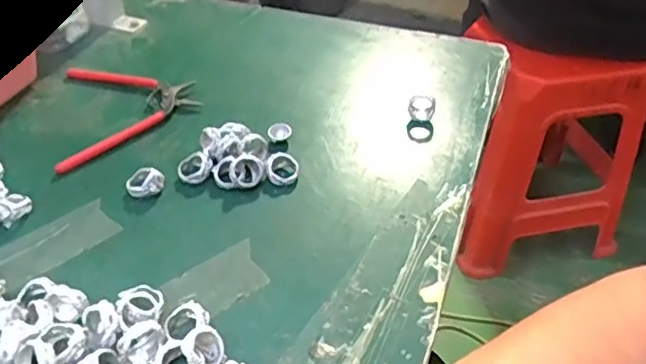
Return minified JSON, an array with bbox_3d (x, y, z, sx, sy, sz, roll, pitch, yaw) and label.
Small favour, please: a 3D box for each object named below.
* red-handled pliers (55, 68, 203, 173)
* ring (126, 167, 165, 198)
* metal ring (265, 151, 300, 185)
[{"bbox_3d":[-0.177,-0.070,0.539,0.118,0.013,0.147,-9,43,-9],"label":"red-handled pliers"},{"bbox_3d":[-0.140,0.001,0.459,0.028,0.016,0.028,0,42,0],"label":"ring"},{"bbox_3d":[-0.032,-0.011,0.467,0.027,0.007,0.027,46,63,-2],"label":"metal ring"}]

